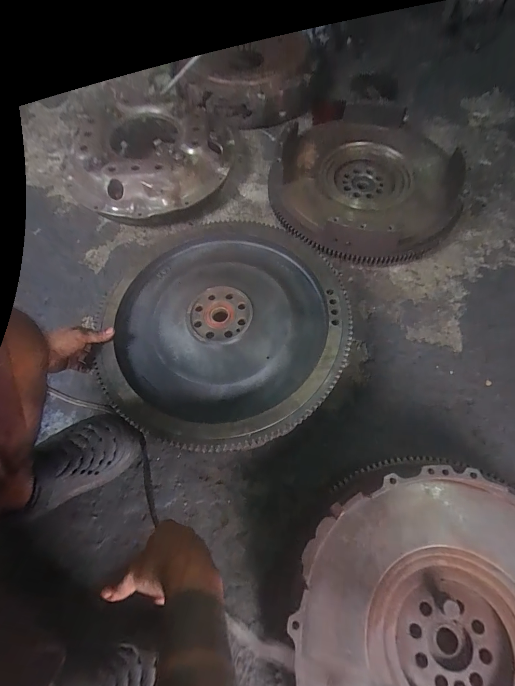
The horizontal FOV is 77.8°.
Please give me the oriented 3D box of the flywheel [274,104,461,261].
[{"bbox_3d":[0.270,-0.408,0.830,0.466,0.112,0.444,-1,65,2],"label":"flywheel"}]

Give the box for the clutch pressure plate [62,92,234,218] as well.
[{"bbox_3d":[-0.287,-0.512,0.837,0.408,0.091,0.419,28,69,14],"label":"clutch pressure plate"}]

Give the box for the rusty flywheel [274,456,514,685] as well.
[{"bbox_3d":[0.270,0.420,0.436,0.445,0.116,0.449,-1,65,2],"label":"rusty flywheel"}]

